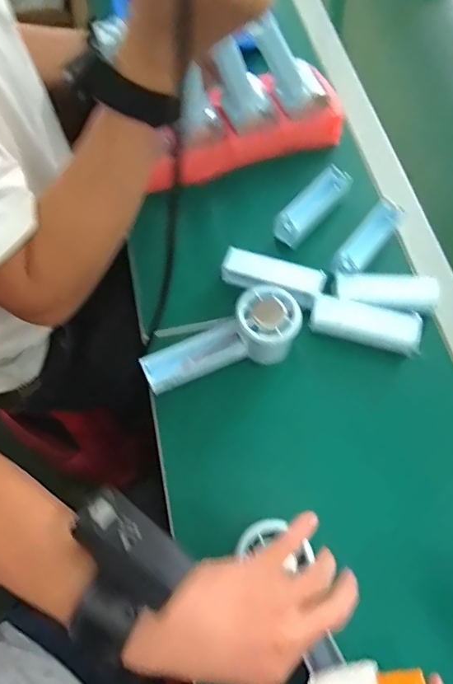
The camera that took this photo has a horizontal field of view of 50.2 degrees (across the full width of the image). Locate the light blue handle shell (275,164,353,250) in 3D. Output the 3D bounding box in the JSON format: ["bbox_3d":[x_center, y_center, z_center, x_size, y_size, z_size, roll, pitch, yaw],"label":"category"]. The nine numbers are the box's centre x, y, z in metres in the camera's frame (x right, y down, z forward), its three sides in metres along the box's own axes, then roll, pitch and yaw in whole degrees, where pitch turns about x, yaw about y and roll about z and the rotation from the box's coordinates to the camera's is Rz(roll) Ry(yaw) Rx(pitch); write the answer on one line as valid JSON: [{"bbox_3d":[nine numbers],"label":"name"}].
[{"bbox_3d":[0.096,-0.151,0.540,0.031,0.033,0.109,38,70,18],"label":"light blue handle shell"}]

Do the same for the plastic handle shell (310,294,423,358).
[{"bbox_3d":[0.137,-0.019,0.474,0.104,0.025,0.037,14,64,8],"label":"plastic handle shell"}]

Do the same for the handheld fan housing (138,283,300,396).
[{"bbox_3d":[-0.003,0.002,0.454,0.151,0.050,0.060,-27,65,2],"label":"handheld fan housing"}]

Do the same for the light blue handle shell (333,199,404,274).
[{"bbox_3d":[0.152,-0.111,0.512,0.029,0.022,0.107,34,69,17],"label":"light blue handle shell"}]

